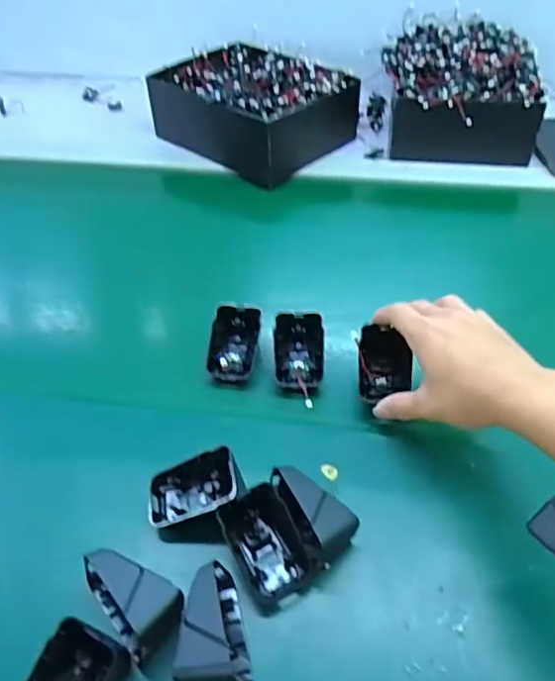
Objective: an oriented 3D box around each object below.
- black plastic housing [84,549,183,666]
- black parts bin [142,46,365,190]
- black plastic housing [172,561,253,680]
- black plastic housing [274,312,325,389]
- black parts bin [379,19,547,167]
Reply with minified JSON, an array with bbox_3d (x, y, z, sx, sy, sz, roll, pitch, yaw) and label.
[{"bbox_3d":[-0.091,0.162,0.367,0.067,0.044,0.042,30,53,26],"label":"black plastic housing"},{"bbox_3d":[-0.032,-0.319,0.789,0.232,0.083,0.198,34,55,28],"label":"black parts bin"},{"bbox_3d":[-0.037,0.172,0.355,0.042,0.043,0.069,1,46,1],"label":"black plastic housing"},{"bbox_3d":[0.019,0.008,0.510,0.043,0.037,0.060,-1,46,-1],"label":"black plastic housing"},{"bbox_3d":[0.240,-0.337,0.782,0.192,0.088,0.238,7,46,7],"label":"black parts bin"}]

